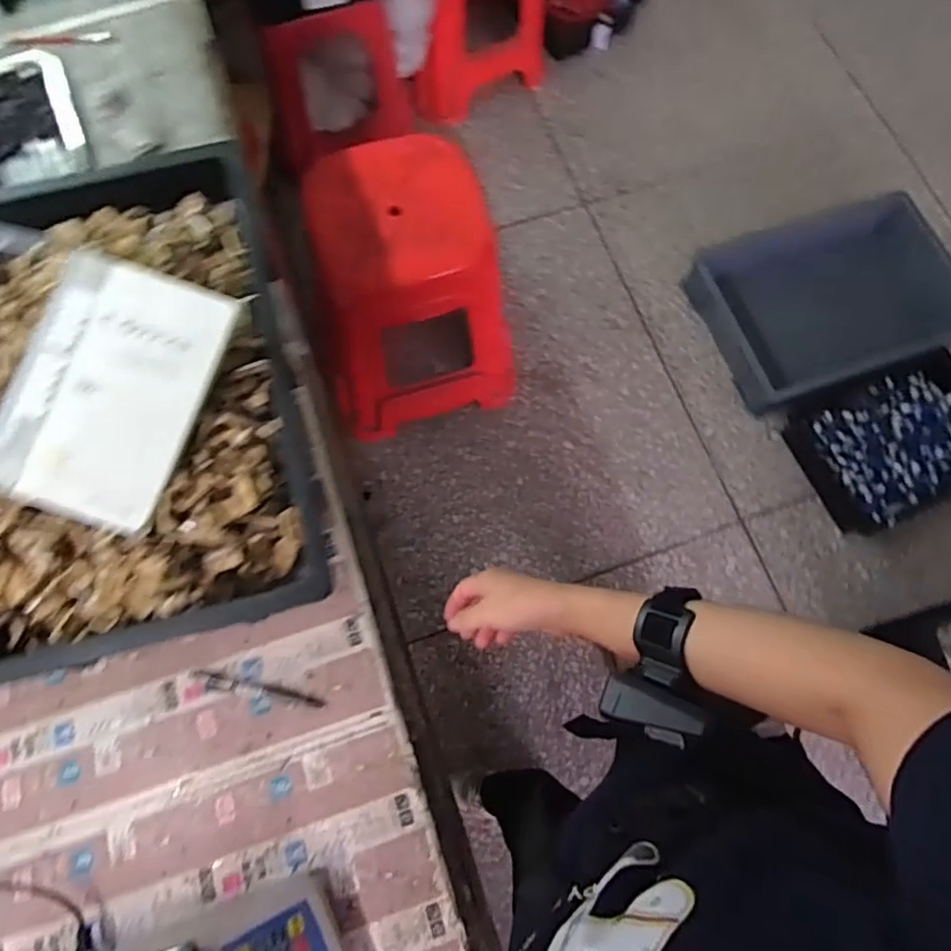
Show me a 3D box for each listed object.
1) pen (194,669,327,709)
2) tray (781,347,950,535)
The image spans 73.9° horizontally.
[{"bbox_3d":[-0.220,0.215,0.636,0.138,0.011,0.014,11,73,3],"label":"pen"},{"bbox_3d":[1.014,-0.089,1.513,0.468,0.069,0.324,-24,74,-8],"label":"tray"}]

